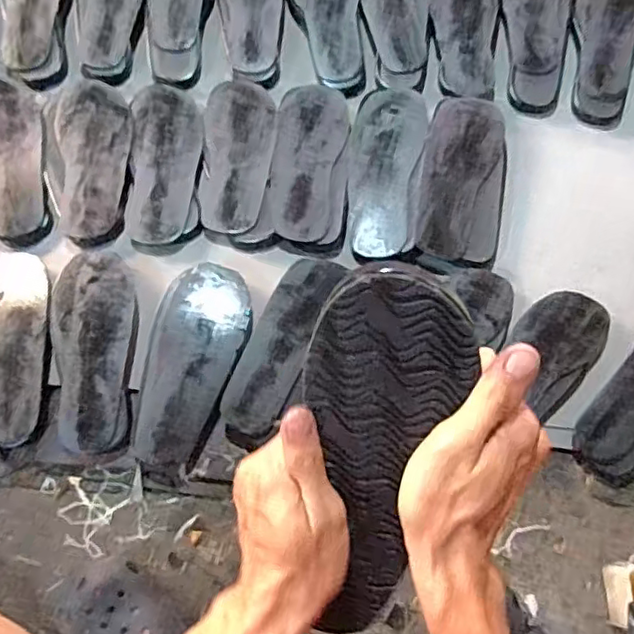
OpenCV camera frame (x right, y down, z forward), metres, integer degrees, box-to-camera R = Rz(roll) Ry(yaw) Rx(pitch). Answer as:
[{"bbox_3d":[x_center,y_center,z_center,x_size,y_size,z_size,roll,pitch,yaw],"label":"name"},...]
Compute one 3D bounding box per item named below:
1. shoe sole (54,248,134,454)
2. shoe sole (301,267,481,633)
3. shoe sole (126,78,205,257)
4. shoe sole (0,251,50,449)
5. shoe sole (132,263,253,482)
[{"bbox_3d":[-0.256,0.031,0.702,0.086,0.022,0.236,-7,70,-4],"label":"shoe sole"},{"bbox_3d":[0.035,0.096,0.373,0.089,0.012,0.253,5,113,0],"label":"shoe sole"},{"bbox_3d":[-0.201,-0.207,0.818,0.096,0.038,0.274,-4,70,-3],"label":"shoe sole"},{"bbox_3d":[-0.357,0.031,0.716,0.093,0.028,0.237,-8,70,-5],"label":"shoe sole"},{"bbox_3d":[-0.145,0.057,0.694,0.102,0.023,0.242,15,70,4],"label":"shoe sole"}]

